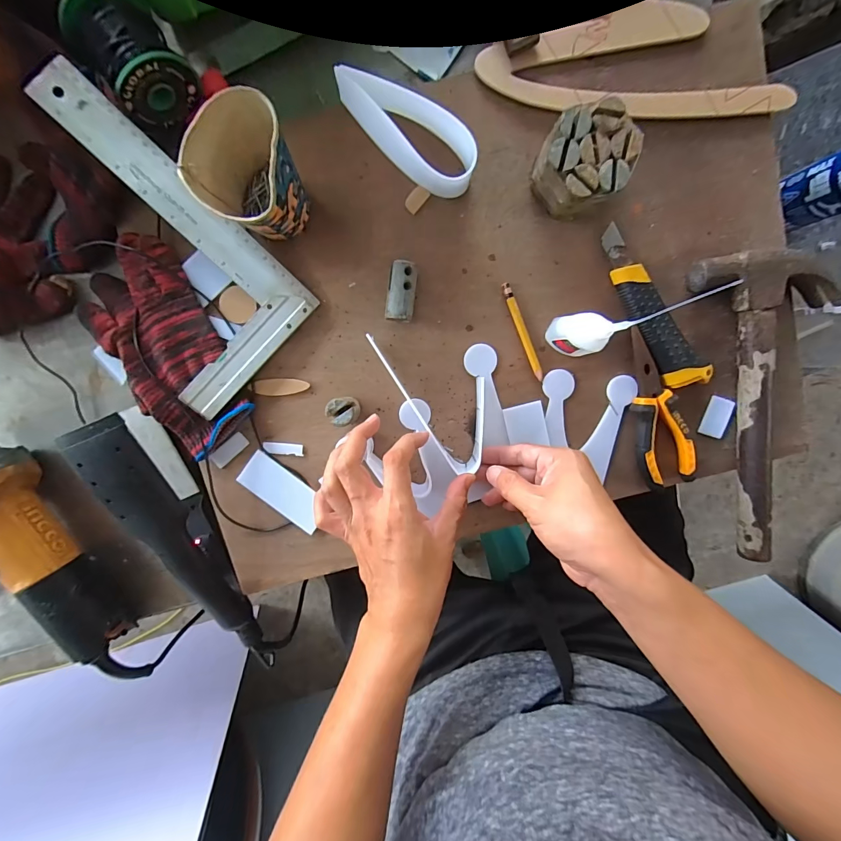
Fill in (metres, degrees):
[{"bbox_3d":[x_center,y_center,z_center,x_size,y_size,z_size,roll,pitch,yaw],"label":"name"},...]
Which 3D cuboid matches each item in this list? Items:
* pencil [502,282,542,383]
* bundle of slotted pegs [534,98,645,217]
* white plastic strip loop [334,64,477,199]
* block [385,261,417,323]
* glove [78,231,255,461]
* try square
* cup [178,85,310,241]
[{"bbox_3d":[0.099,-0.084,0.375,0.009,0.007,0.096,-22,99,3],"label":"pencil"},{"bbox_3d":[0.138,-0.217,0.335,0.070,0.052,0.069,0,100,-1],"label":"bundle of slotted pegs"},{"bbox_3d":[-0.014,-0.245,0.336,0.134,0.050,0.045,31,96,-5],"label":"white plastic strip loop"},{"bbox_3d":[-0.016,-0.117,0.360,0.024,0.024,0.051,8,100,-2],"label":"block"},{"bbox_3d":[-0.235,-0.067,0.365,0.100,0.031,0.193,-30,99,4],"label":"glove"},{"bbox_3d":[-0.233,-0.140,0.330,0.254,0.010,0.148,43,87,-16],"label":"try square"},{"bbox_3d":[-0.130,-0.188,0.312,0.066,0.096,0.081,10,97,-3],"label":"cup"}]

